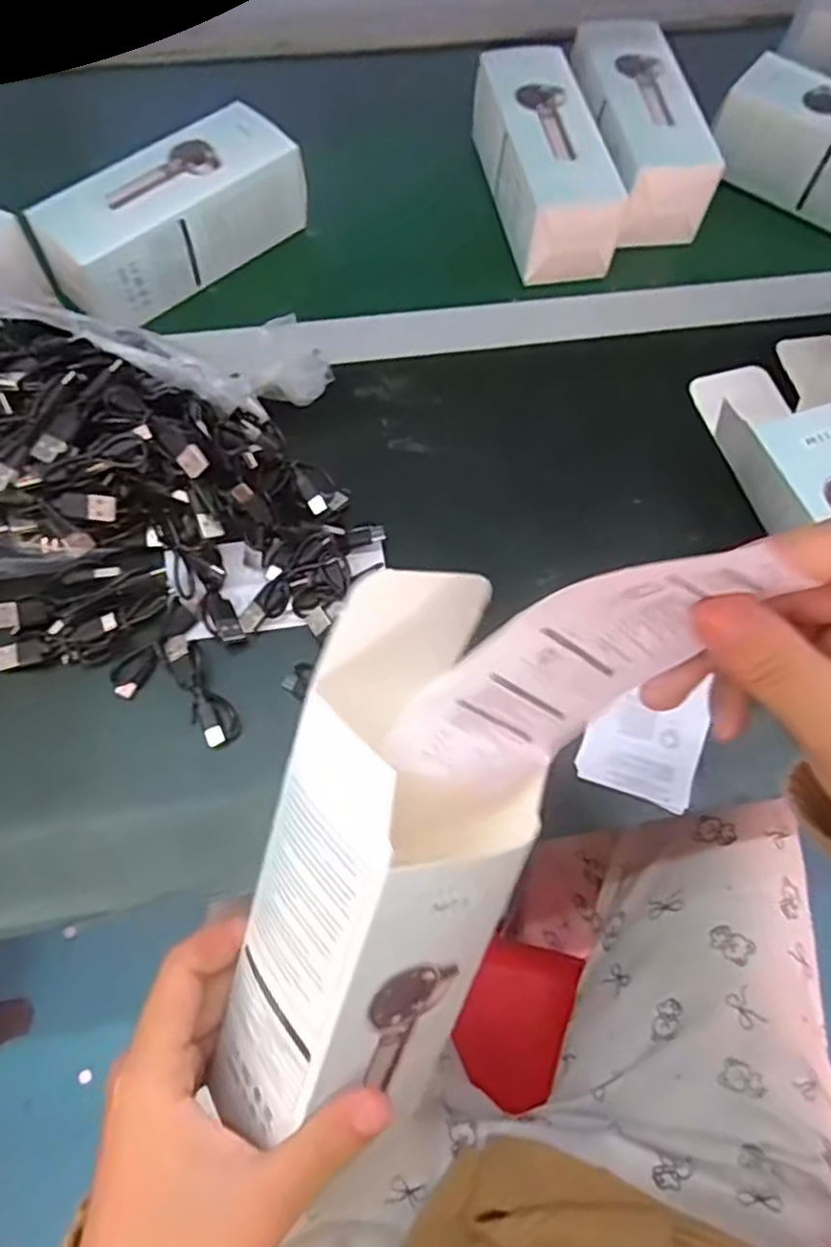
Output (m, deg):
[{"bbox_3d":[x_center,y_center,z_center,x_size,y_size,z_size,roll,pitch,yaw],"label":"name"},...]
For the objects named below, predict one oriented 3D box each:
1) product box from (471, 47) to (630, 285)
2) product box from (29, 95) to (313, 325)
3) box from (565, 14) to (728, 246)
[{"bbox_3d":[0.088,-0.320,0.505,0.068,0.061,0.163,-10,66,-7],"label":"product box"},{"bbox_3d":[-0.152,-0.262,0.466,0.174,0.066,0.062,-40,73,-18],"label":"product box"},{"bbox_3d":[0.156,-0.350,0.512,0.068,0.062,0.160,-7,66,-6],"label":"box"}]

